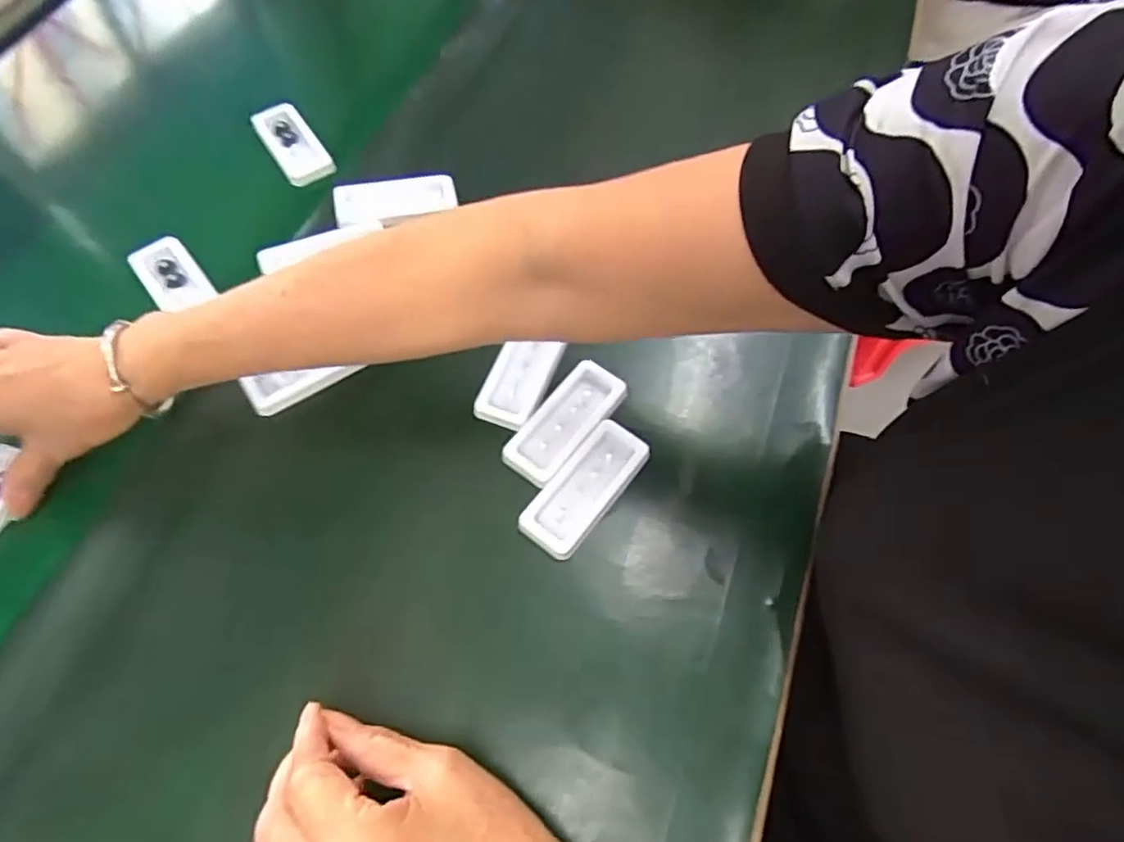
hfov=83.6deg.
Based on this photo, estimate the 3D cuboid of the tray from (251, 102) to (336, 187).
[{"bbox_3d":[-0.221,-0.227,0.516,0.037,0.013,0.095,-33,66,-12],"label":"tray"}]

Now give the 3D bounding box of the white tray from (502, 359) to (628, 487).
[{"bbox_3d":[0.001,-0.001,0.392,0.039,0.005,0.088,35,71,19],"label":"white tray"}]

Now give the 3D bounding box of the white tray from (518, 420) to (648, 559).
[{"bbox_3d":[0.014,0.038,0.373,0.038,0.009,0.089,35,71,18],"label":"white tray"}]

